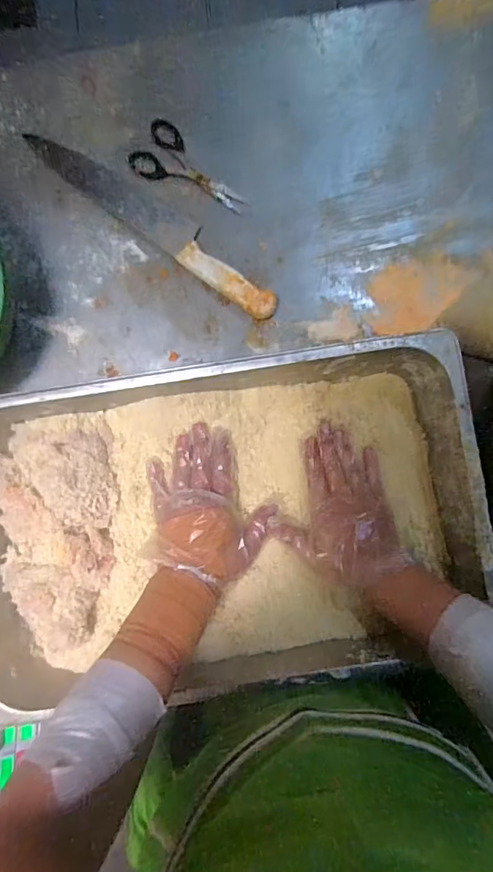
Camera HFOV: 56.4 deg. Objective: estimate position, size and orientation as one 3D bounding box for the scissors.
[{"bbox_3d":[-0.068,-0.325,0.568,0.147,0.004,0.071,34,89,0],"label":"scissors"}]

